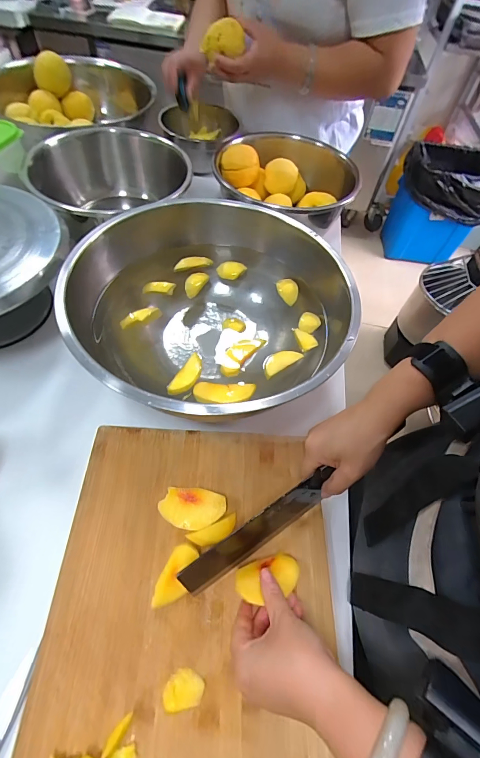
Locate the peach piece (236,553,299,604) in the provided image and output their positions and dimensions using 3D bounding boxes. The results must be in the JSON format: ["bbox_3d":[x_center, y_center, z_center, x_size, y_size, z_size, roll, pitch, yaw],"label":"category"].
[{"bbox_3d":[0.029,0.209,0.364,0.077,0.022,0.039,-3,30,-36],"label":"peach piece"}]

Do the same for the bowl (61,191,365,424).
[{"bbox_3d":[-0.038,-0.105,0.490,0.352,0.127,0.370,3,57,-4],"label":"bowl"}]

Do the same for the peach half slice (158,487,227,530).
[{"bbox_3d":[-0.054,0.149,0.400,0.071,0.015,0.045,14,56,3],"label":"peach half slice"}]

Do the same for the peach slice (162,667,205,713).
[{"bbox_3d":[-0.053,0.291,0.325,0.037,0.004,0.029,-5,57,-9],"label":"peach slice"}]

